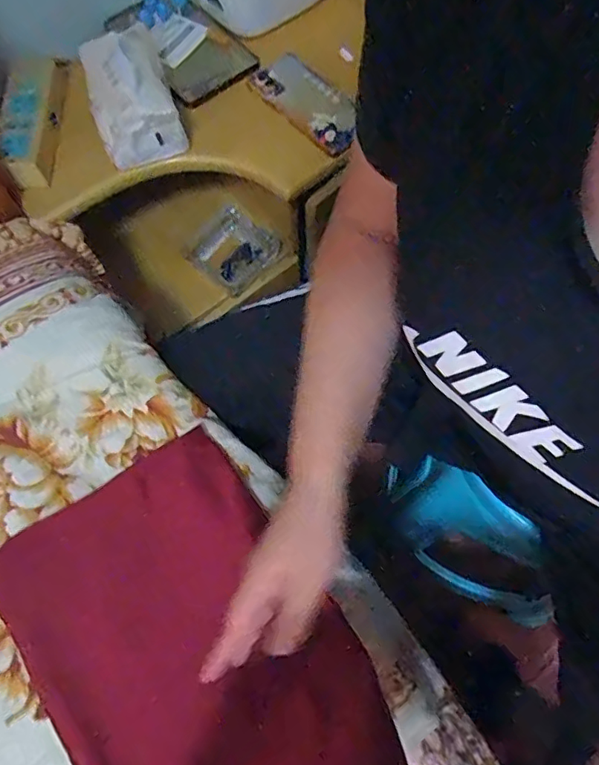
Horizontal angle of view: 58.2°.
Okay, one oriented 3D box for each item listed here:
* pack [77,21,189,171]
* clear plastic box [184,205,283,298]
[{"bbox_3d":[-0.196,-0.330,0.622,0.092,0.084,0.129,-19,70,-7],"label":"pack"},{"bbox_3d":[-0.097,-0.192,0.772,0.103,0.019,0.106,36,73,13],"label":"clear plastic box"}]

